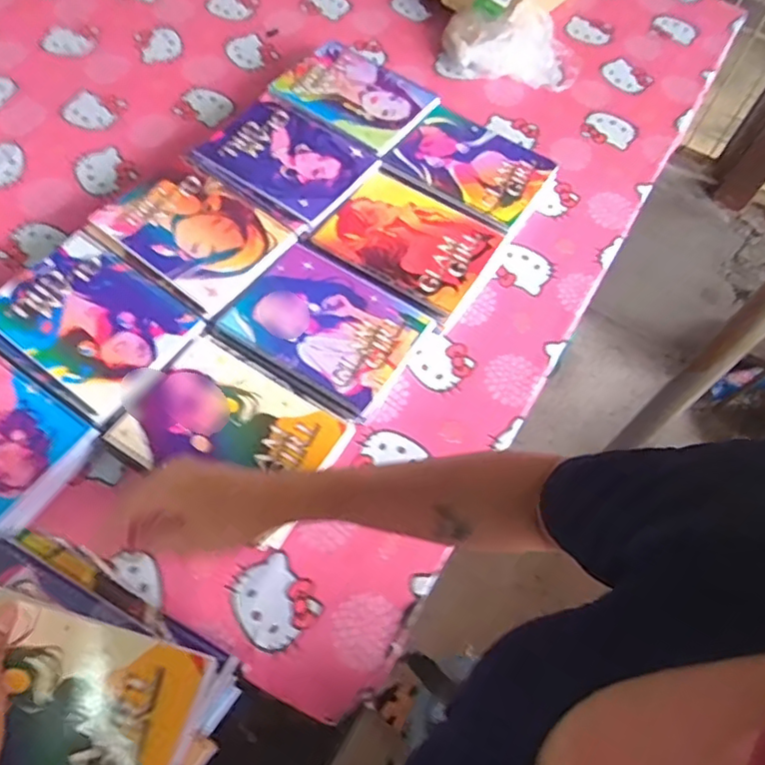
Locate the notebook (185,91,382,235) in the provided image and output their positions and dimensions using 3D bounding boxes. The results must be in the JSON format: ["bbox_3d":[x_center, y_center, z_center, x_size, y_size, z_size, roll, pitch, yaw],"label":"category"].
[{"bbox_3d":[-0.126,-0.290,0.804,0.198,0.009,0.161,35,64,13],"label":"notebook"}]

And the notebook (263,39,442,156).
[{"bbox_3d":[-0.039,-0.408,0.876,0.203,0.012,0.152,34,64,12],"label":"notebook"}]

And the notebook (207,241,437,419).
[{"bbox_3d":[-0.064,-0.059,0.708,0.197,0.037,0.156,30,63,12],"label":"notebook"}]

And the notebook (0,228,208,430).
[{"bbox_3d":[-0.315,-0.068,0.671,0.208,0.004,0.154,35,64,13],"label":"notebook"}]

